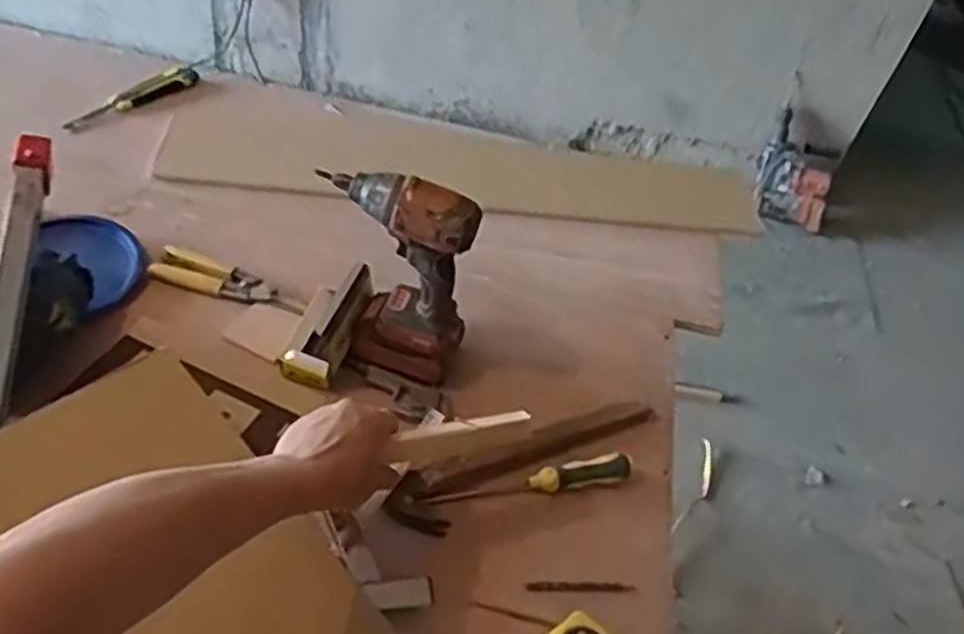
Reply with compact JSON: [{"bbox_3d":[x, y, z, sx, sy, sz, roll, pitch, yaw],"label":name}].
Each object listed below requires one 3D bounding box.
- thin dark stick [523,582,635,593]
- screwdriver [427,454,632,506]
[{"bbox_3d":[0.096,0.262,0.753,0.106,0.010,0.010,4,45,-8],"label":"thin dark stick"},{"bbox_3d":[0.056,0.172,0.810,0.218,0.022,0.027,-6,47,-17],"label":"screwdriver"}]

